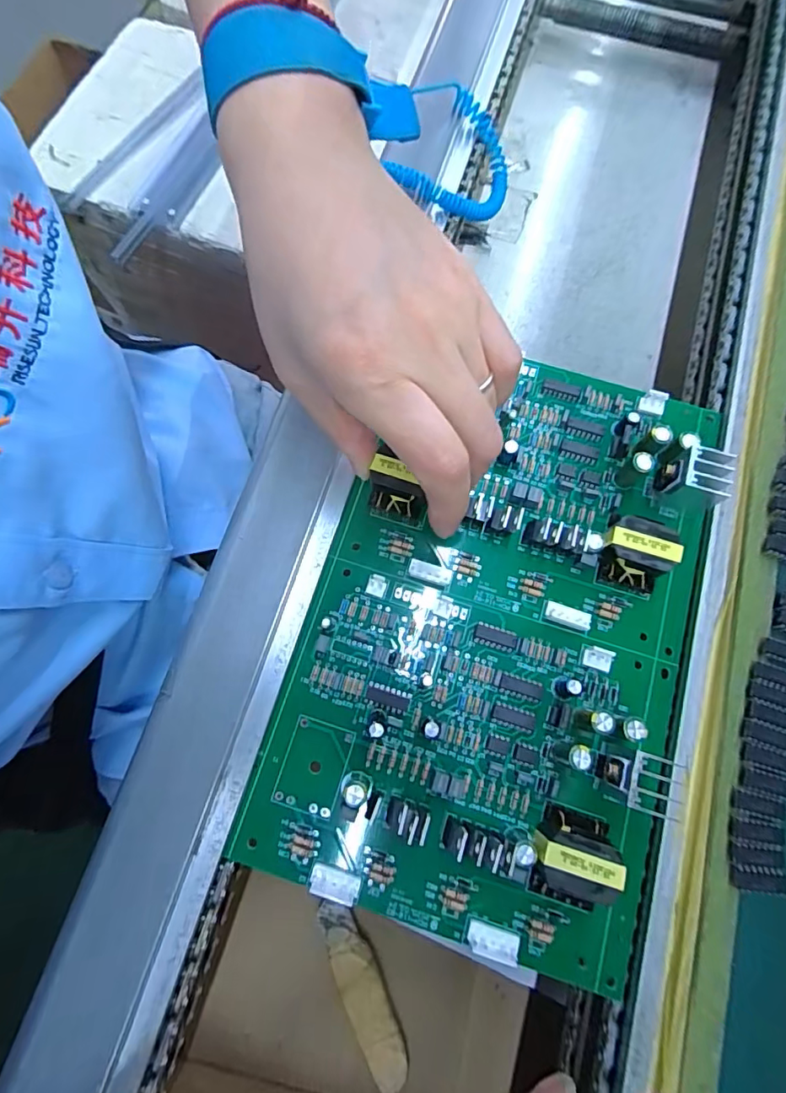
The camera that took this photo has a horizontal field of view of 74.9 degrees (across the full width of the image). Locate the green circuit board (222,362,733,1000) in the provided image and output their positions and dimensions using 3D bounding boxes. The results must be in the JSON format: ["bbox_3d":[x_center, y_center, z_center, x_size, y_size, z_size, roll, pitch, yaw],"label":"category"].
[{"bbox_3d":[0.050,0.028,0.221,0.161,0.029,0.254,17,76,4],"label":"green circuit board"}]

